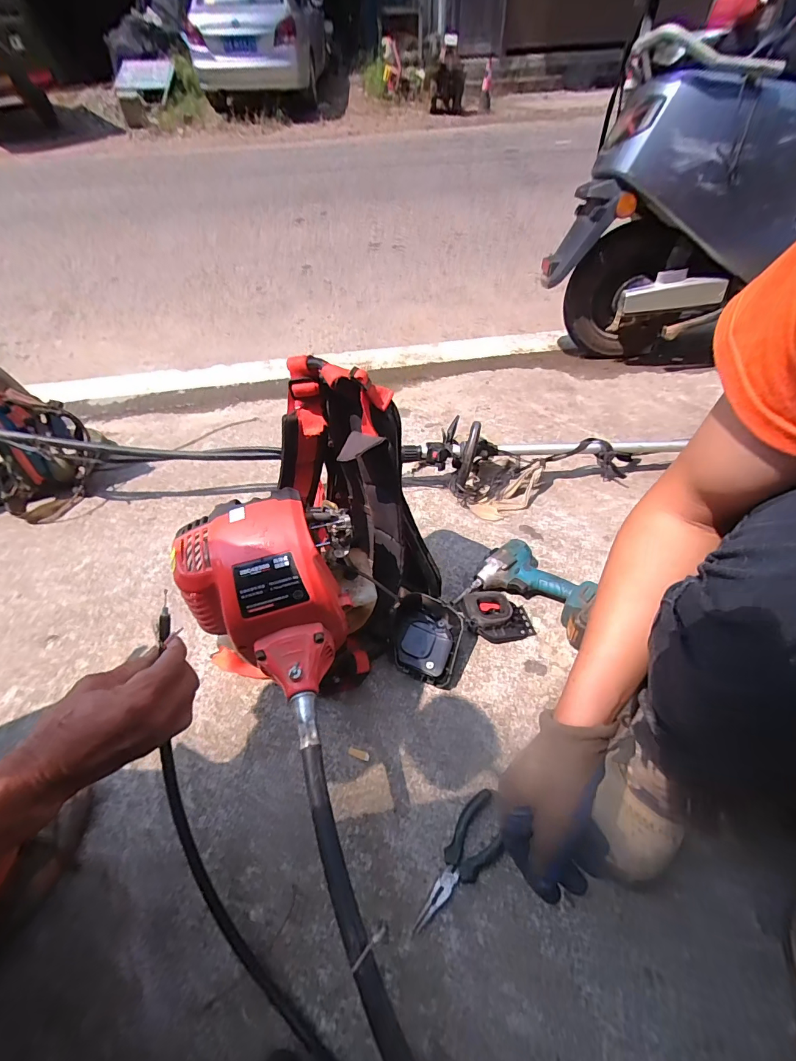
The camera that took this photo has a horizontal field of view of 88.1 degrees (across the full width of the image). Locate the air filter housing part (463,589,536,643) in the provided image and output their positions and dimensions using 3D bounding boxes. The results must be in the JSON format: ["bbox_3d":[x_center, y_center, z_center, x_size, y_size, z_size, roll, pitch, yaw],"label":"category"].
[{"bbox_3d":[0.171,0.143,0.708,0.111,0.039,0.093,-8,44,-5],"label":"air filter housing part"}]

